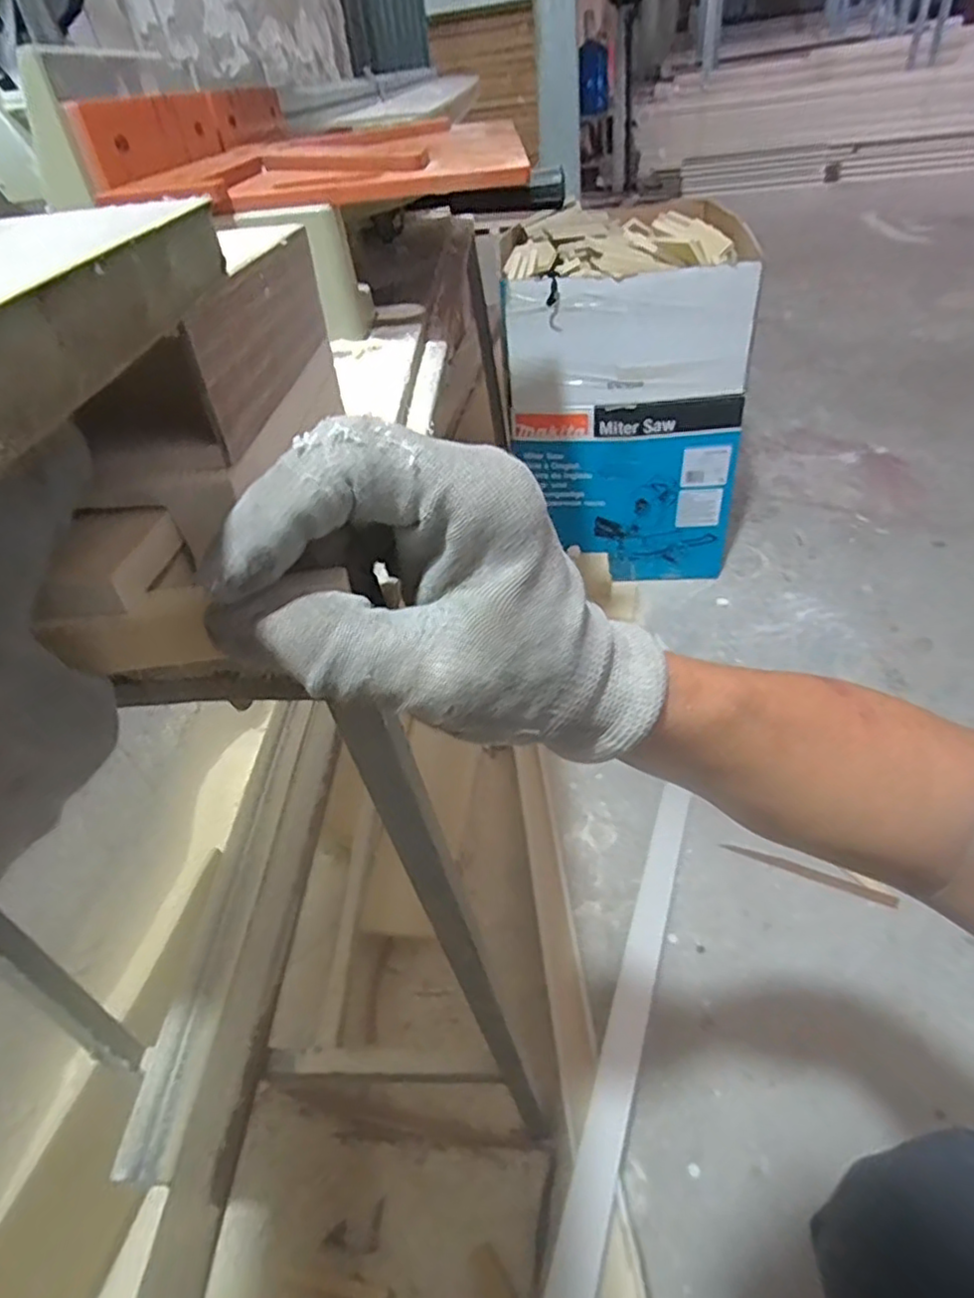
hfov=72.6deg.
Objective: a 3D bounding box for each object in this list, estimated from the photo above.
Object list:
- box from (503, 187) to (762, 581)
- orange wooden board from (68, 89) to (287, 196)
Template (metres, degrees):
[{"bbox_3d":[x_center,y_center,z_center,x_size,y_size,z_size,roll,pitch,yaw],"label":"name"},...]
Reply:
[{"bbox_3d":[0.266,-0.491,1.304,0.397,0.545,0.435,0,41,9],"label":"box"},{"bbox_3d":[-0.218,-0.415,0.518,0.019,0.050,0.413,-5,41,4],"label":"orange wooden board"}]

